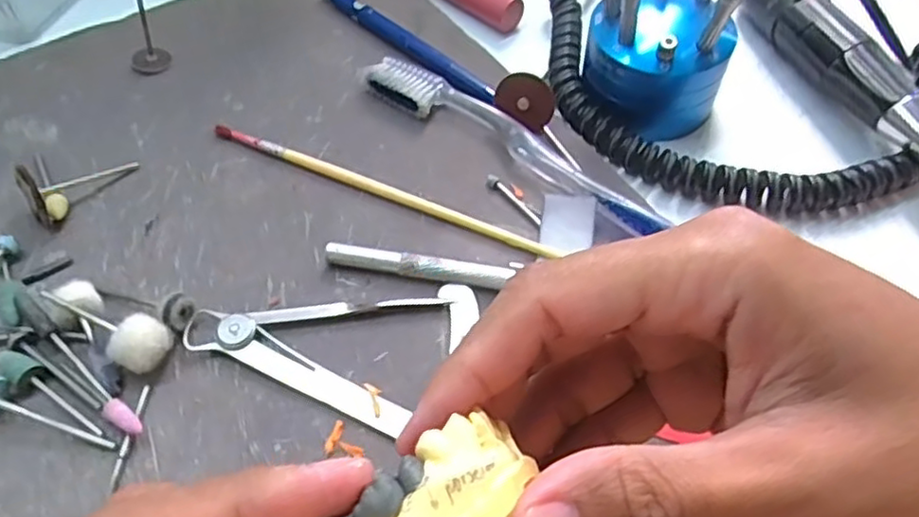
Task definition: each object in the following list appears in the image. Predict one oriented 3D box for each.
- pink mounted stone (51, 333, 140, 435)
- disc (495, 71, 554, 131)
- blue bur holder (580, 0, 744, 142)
[{"bbox_3d":[-0.120,0.041,0.221,0.050,0.006,0.007,34,61,22],"label":"pink mounted stone"},{"bbox_3d":[0.028,-0.067,0.285,0.025,0.019,0.004,34,26,8],"label":"disc"},{"bbox_3d":[0.083,-0.092,0.279,0.058,0.065,0.054,0,55,0],"label":"blue bur holder"}]

